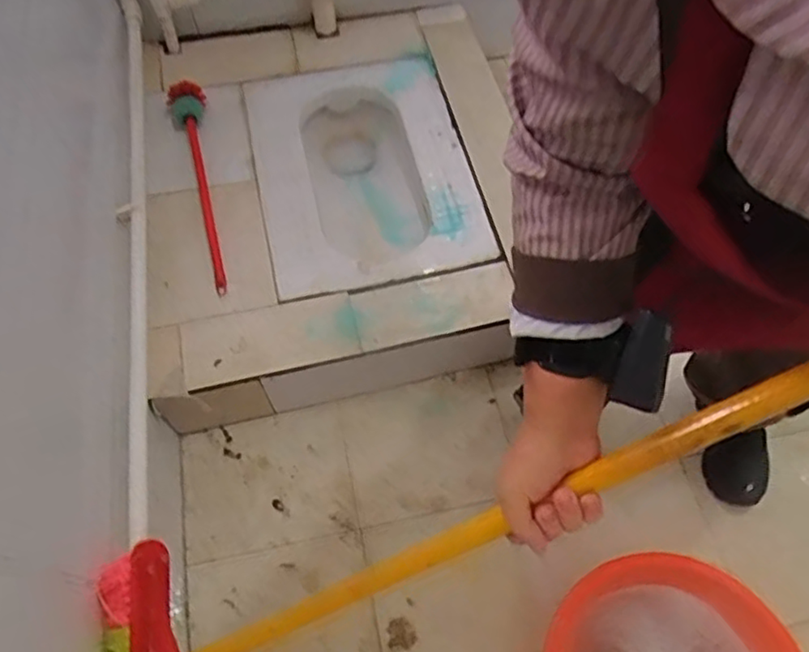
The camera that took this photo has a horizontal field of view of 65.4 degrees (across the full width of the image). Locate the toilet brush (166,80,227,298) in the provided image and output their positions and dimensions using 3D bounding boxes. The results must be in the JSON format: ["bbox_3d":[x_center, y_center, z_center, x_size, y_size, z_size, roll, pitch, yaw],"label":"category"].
[{"bbox_3d":[-0.396,-0.283,1.219,0.072,0.060,0.506,-14,62,-7],"label":"toilet brush"}]

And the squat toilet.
[{"bbox_3d":[-0.085,-0.306,1.357,0.428,0.153,0.593,-11,62,-6],"label":"squat toilet"}]

